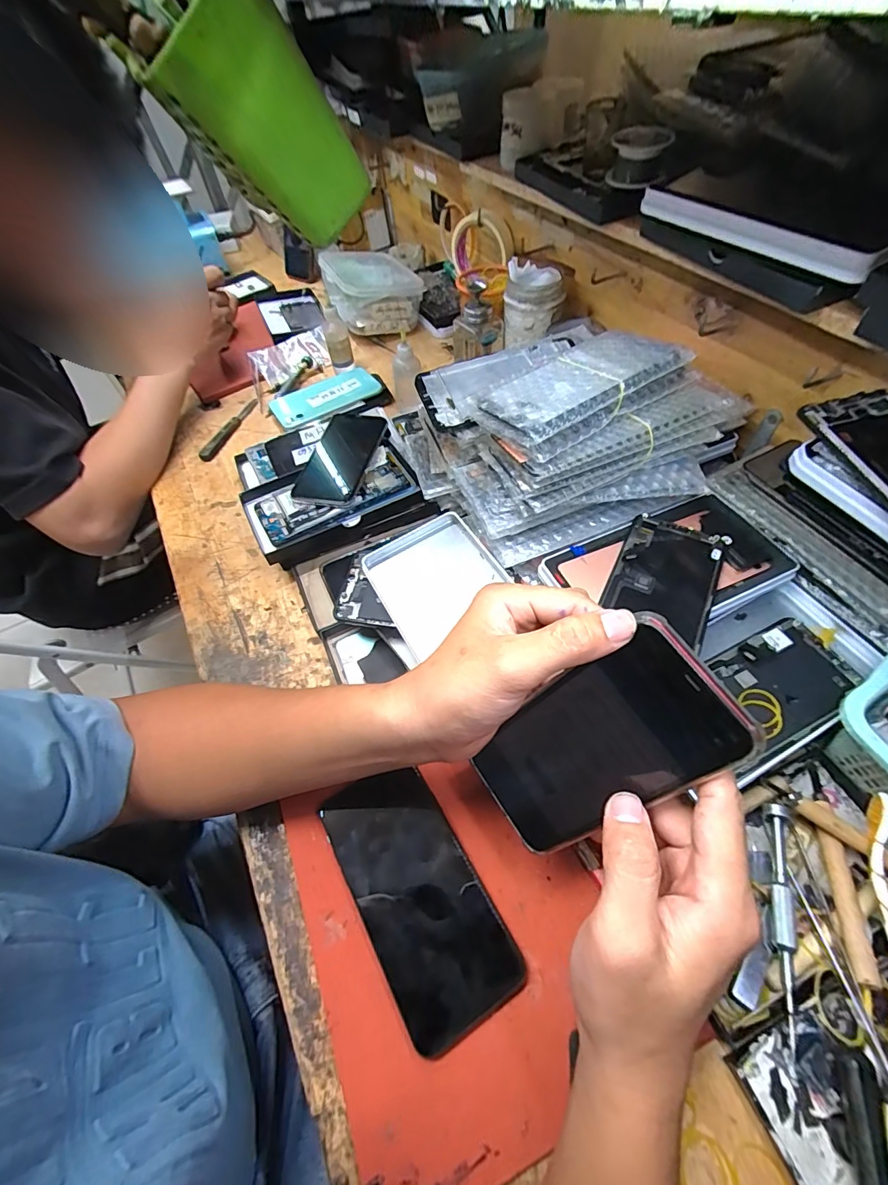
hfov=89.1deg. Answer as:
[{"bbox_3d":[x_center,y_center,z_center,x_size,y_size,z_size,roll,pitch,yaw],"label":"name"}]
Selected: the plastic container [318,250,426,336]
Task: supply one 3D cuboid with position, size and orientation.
[{"bbox_3d":[-0.120,-0.500,0.750,0.130,0.080,0.177,-22,57,-10],"label":"plastic container"}]

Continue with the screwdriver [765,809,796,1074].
[{"bbox_3d":[0.204,0.198,0.271,0.014,0.012,0.133,13,58,14],"label":"screwdriver"}]

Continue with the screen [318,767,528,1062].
[{"bbox_3d":[-0.019,0.194,0.299,0.074,0.011,0.154,-29,58,-14],"label":"screen"}]

